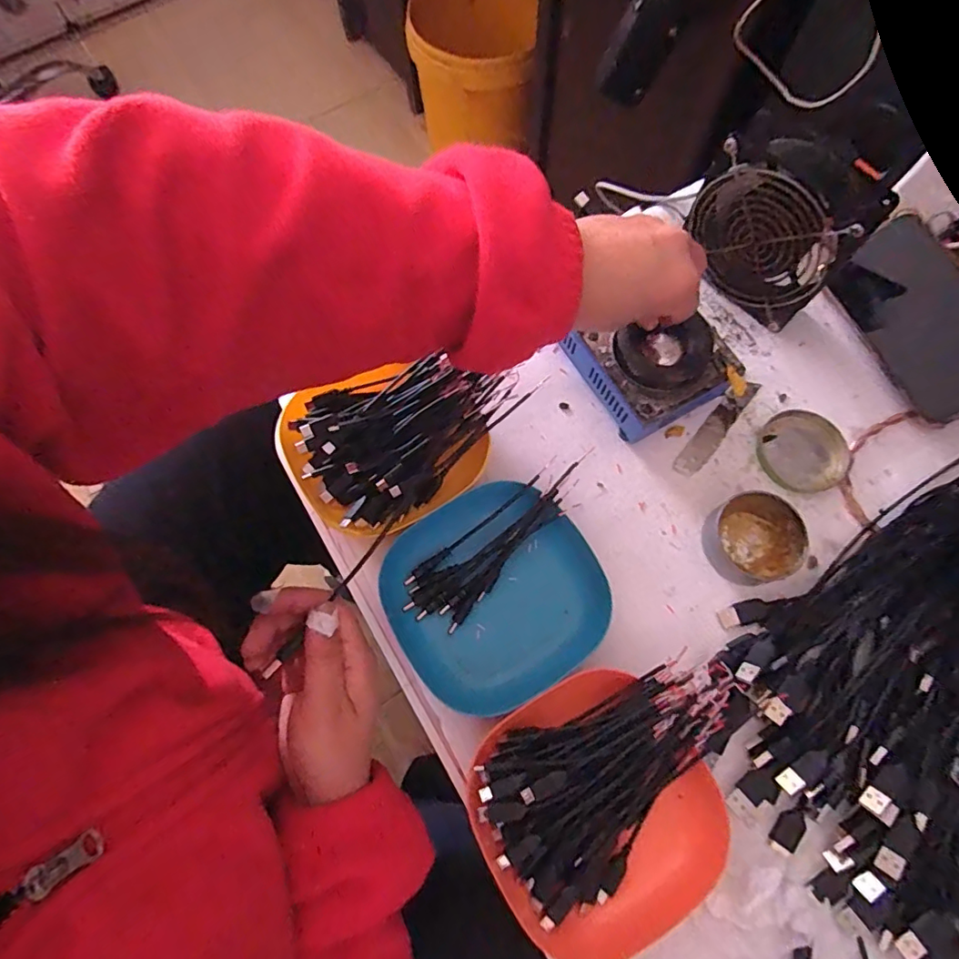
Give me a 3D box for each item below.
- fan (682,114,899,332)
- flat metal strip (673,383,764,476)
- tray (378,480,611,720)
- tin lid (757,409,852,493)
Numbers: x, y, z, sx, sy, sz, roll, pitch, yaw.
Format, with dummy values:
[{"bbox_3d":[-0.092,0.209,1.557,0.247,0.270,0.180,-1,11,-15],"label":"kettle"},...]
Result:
[{"bbox_3d":[0.226,-0.193,0.427,0.118,0.123,0.045,37,75,13],"label":"fan"},{"bbox_3d":[0.191,-0.043,0.432,0.019,0.008,0.103,38,77,13],"label":"flat metal strip"},{"bbox_3d":[0.012,0.078,0.372,0.145,0.036,0.133,-33,74,-8],"label":"tray"},{"bbox_3d":[0.255,-0.022,0.422,0.064,0.011,0.064,-1,72,2],"label":"tin lid"}]

